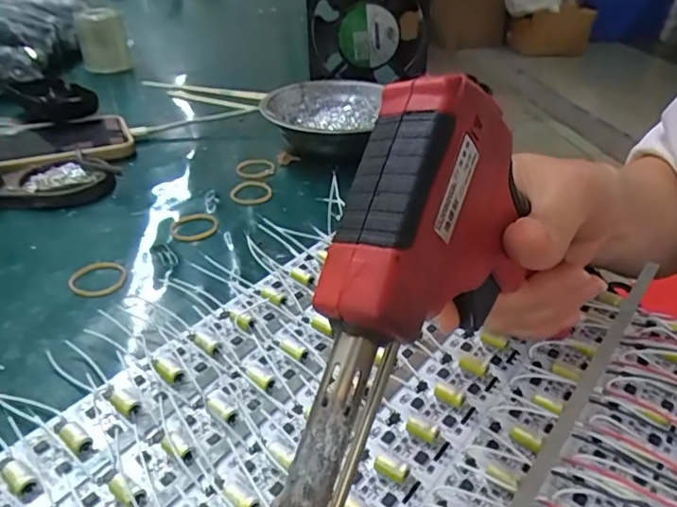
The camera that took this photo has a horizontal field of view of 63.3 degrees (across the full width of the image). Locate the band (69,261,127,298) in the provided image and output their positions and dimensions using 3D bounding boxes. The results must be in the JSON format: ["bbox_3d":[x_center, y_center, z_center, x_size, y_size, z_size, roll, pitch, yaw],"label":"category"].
[{"bbox_3d":[-0.139,0.014,0.318,0.031,0.004,0.033,-15,38,-21],"label":"band"}]

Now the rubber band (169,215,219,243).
[{"bbox_3d":[-0.094,-0.018,0.363,0.029,0.004,0.034,20,39,26],"label":"rubber band"}]

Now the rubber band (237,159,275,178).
[{"bbox_3d":[-0.066,-0.069,0.441,0.028,0.006,0.027,0,40,0],"label":"rubber band"}]

